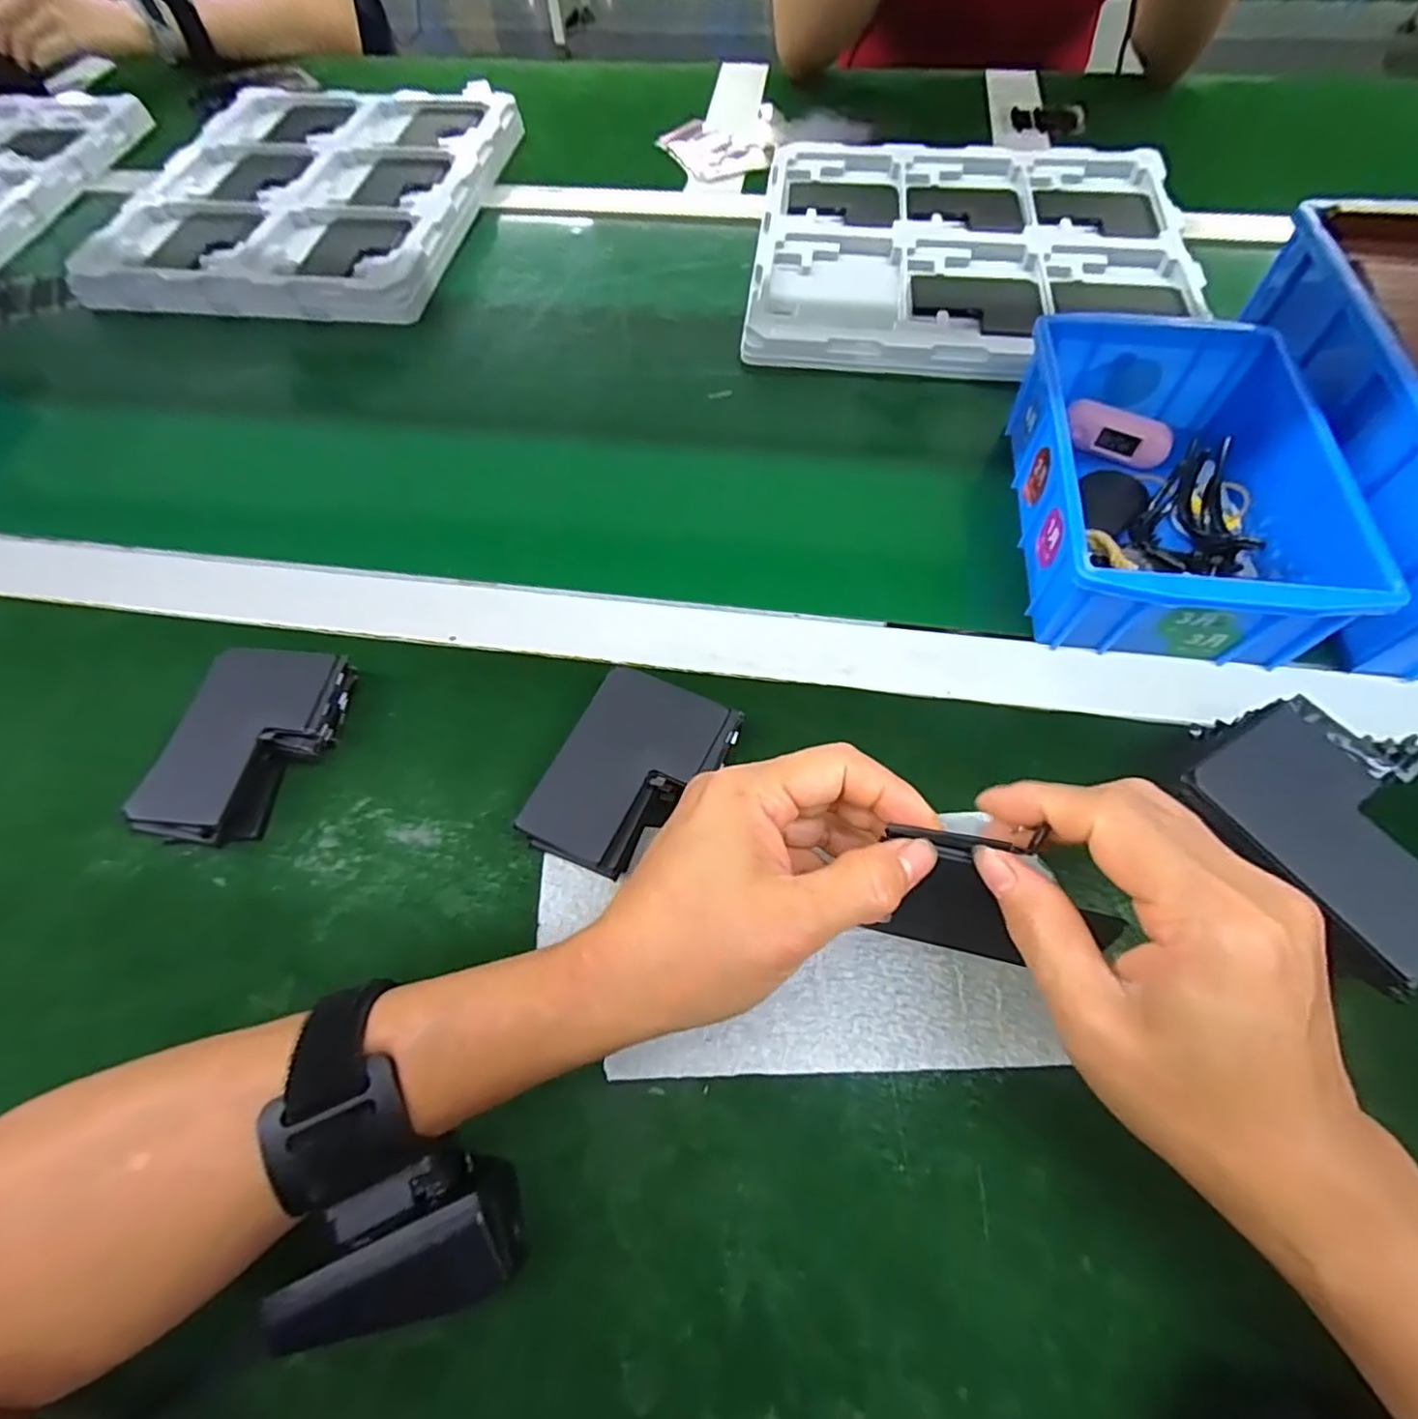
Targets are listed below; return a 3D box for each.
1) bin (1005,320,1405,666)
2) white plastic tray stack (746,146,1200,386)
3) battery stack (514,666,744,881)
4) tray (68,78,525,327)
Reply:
[{"bbox_3d":[0.236,-0.121,0.334,0.126,0.051,0.190,6,62,6],"label":"bin"},{"bbox_3d":[0.195,-0.350,0.487,0.311,0.022,0.282,6,62,5],"label":"white plastic tray stack"},{"bbox_3d":[-0.033,0.031,0.288,0.065,0.023,0.089,23,65,14],"label":"battery stack"},{"bbox_3d":[-0.335,-0.442,0.556,0.277,0.043,0.329,7,62,7],"label":"tray"}]

